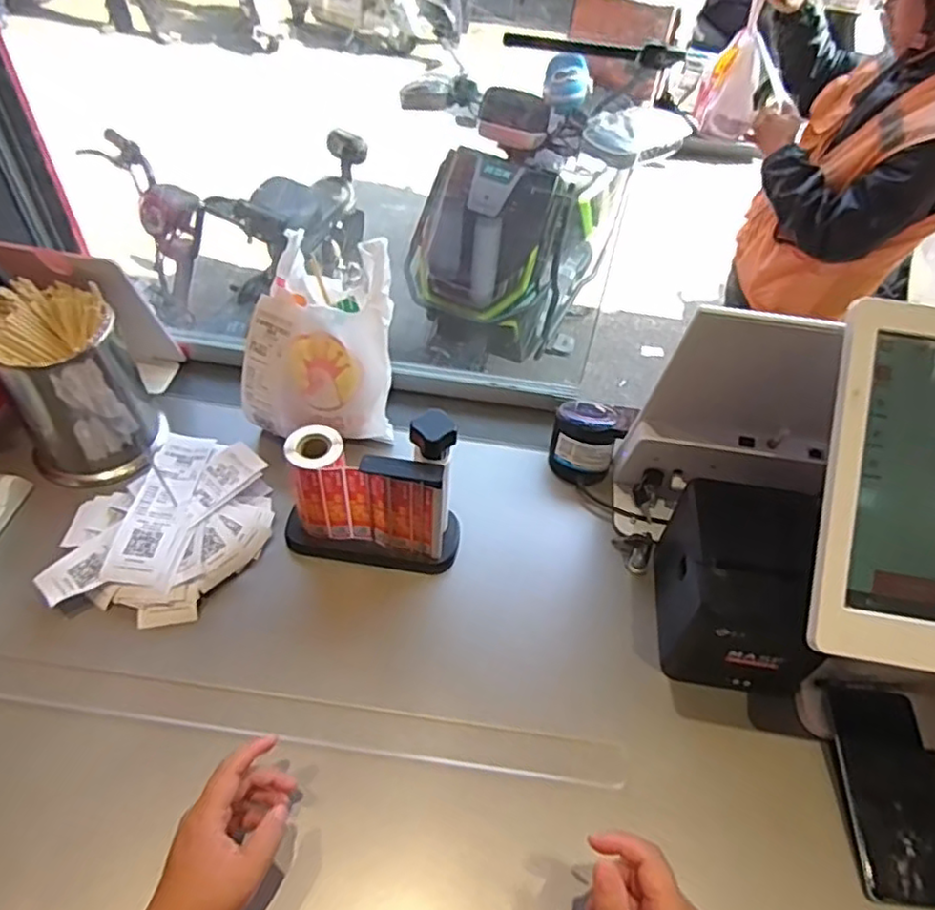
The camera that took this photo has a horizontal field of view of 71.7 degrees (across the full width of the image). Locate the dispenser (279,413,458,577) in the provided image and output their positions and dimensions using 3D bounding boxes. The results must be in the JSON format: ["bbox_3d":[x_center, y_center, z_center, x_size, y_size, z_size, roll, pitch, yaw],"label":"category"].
[{"bbox_3d":[-0.099,0.035,0.653,0.185,0.178,0.065,9,48,3],"label":"dispenser"}]

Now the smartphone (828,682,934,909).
[{"bbox_3d":[0.360,0.284,0.553,0.075,0.013,0.166,3,56,4],"label":"smartphone"}]

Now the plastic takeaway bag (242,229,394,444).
[{"bbox_3d":[-0.172,-0.130,0.741,0.171,0.194,0.126,1,48,-4],"label":"plastic takeaway bag"}]

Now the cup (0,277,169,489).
[{"bbox_3d":[-0.431,-0.076,0.717,0.124,0.197,0.118,2,48,-3],"label":"cup"}]

